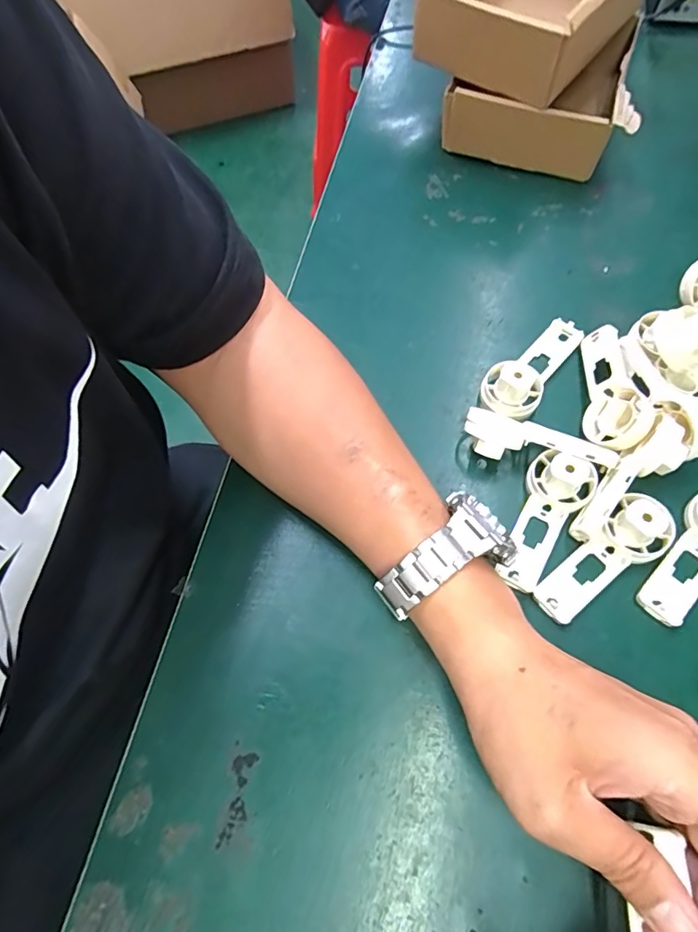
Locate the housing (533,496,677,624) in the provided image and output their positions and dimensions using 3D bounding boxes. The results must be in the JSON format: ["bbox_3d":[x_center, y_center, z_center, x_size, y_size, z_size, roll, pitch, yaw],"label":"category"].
[{"bbox_3d":[0.148,0.055,0.296,0.090,0.019,0.032,-41,68,-2],"label":"housing"}]

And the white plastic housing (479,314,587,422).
[{"bbox_3d":[0.125,-0.069,0.354,0.037,0.026,0.097,35,70,18],"label":"white plastic housing"}]

